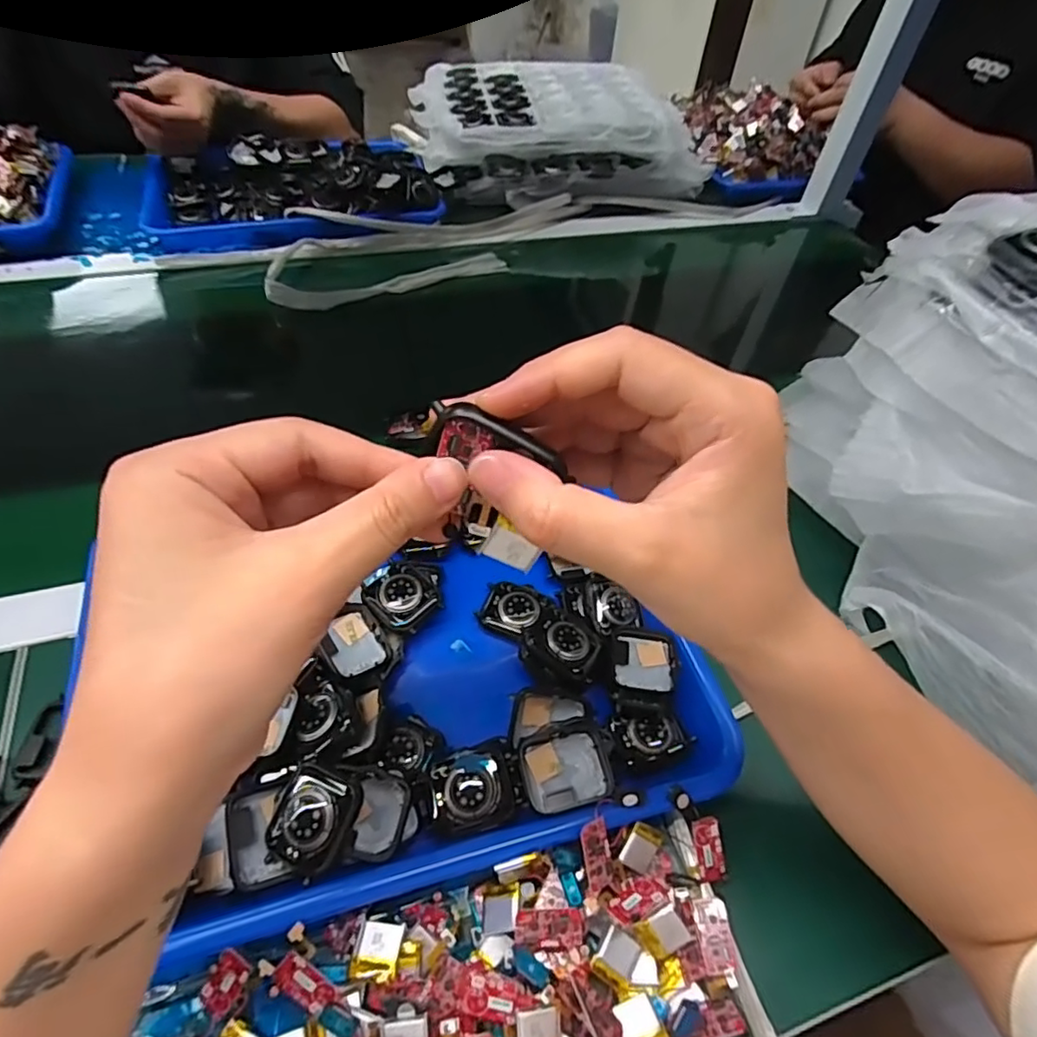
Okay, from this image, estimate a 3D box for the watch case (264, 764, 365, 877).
[{"bbox_3d":[-0.091,0.133,0.268,0.036,0.012,0.042,18,78,13],"label":"watch case"}]

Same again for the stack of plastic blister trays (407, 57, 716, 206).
[{"bbox_3d":[0.045,-0.509,0.780,0.350,0.081,0.272,-8,51,-12],"label":"stack of plastic blister trays"}]

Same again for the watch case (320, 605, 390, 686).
[{"bbox_3d":[-0.091,0.070,0.333,0.036,0.011,0.044,-24,61,-39],"label":"watch case"}]

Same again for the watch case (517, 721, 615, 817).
[{"bbox_3d":[0.024,0.122,0.295,0.044,0.012,0.036,-8,51,-12],"label":"watch case"}]

